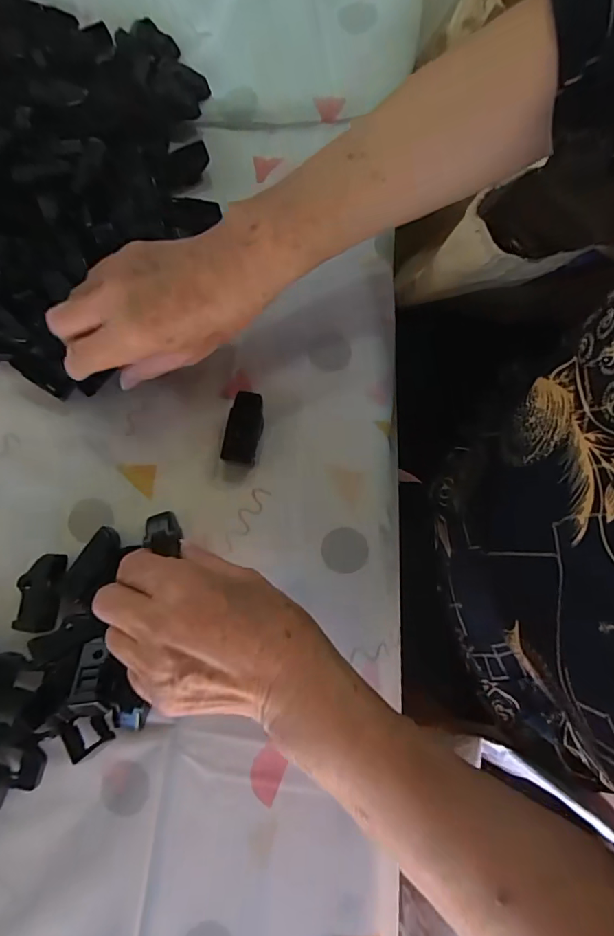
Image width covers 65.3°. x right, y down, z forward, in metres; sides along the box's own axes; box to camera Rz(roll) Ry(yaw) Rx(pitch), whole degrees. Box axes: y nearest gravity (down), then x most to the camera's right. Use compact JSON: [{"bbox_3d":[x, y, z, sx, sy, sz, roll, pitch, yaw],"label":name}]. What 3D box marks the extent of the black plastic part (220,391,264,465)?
[{"bbox_3d":[-0.044,-0.027,0.340,0.023,0.018,0.049,13,79,3],"label":"black plastic part"}]

